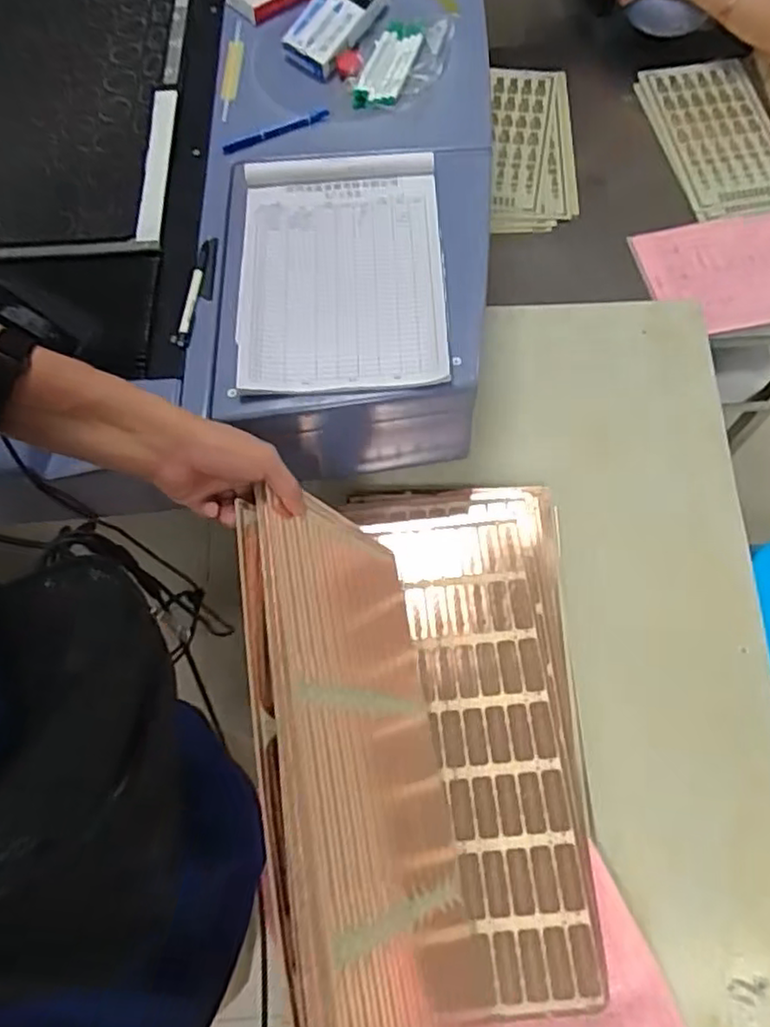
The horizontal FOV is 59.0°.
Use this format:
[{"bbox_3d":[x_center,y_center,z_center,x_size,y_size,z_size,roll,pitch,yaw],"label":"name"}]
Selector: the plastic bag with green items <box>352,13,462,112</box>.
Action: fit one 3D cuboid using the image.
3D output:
[{"bbox_3d":[0.024,-0.585,0.886,0.112,0.026,0.183,13,68,8],"label":"plastic bag with green items"}]

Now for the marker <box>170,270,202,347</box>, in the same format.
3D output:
[{"bbox_3d":[-0.209,-0.219,0.722,0.018,0.012,0.090,6,68,5],"label":"marker"}]

